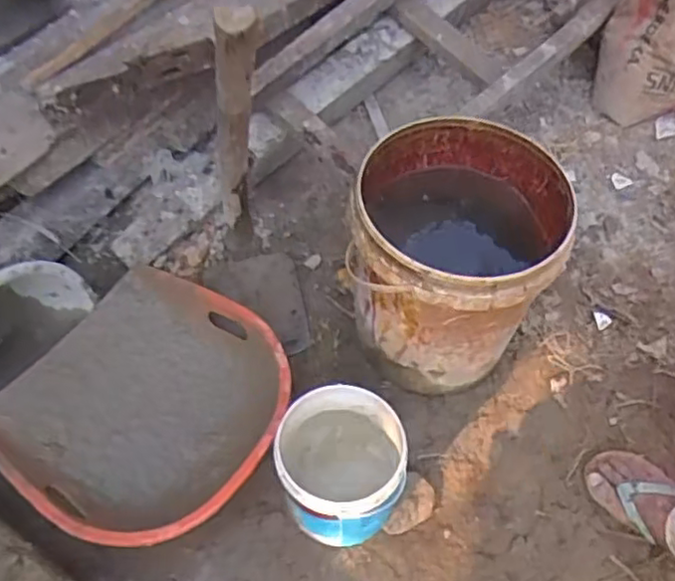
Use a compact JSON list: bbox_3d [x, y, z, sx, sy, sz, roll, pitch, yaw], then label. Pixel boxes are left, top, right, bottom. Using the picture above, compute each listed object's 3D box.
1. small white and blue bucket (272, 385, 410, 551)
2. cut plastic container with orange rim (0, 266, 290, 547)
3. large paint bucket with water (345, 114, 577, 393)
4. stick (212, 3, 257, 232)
[{"bbox_3d":[0.007,0.257,0.960,0.167,0.169,0.173,0,56,0],"label":"small white and blue bucket"},{"bbox_3d":[-0.293,0.189,1.051,0.407,0.121,0.398,32,63,22],"label":"cut plastic container with orange rim"},{"bbox_3d":[0.183,-0.044,1.043,0.289,0.325,0.313,0,56,0],"label":"large paint bucket with water"},{"bbox_3d":[-0.129,-0.189,0.830,0.039,0.526,0.031,-25,83,-13],"label":"stick"}]

